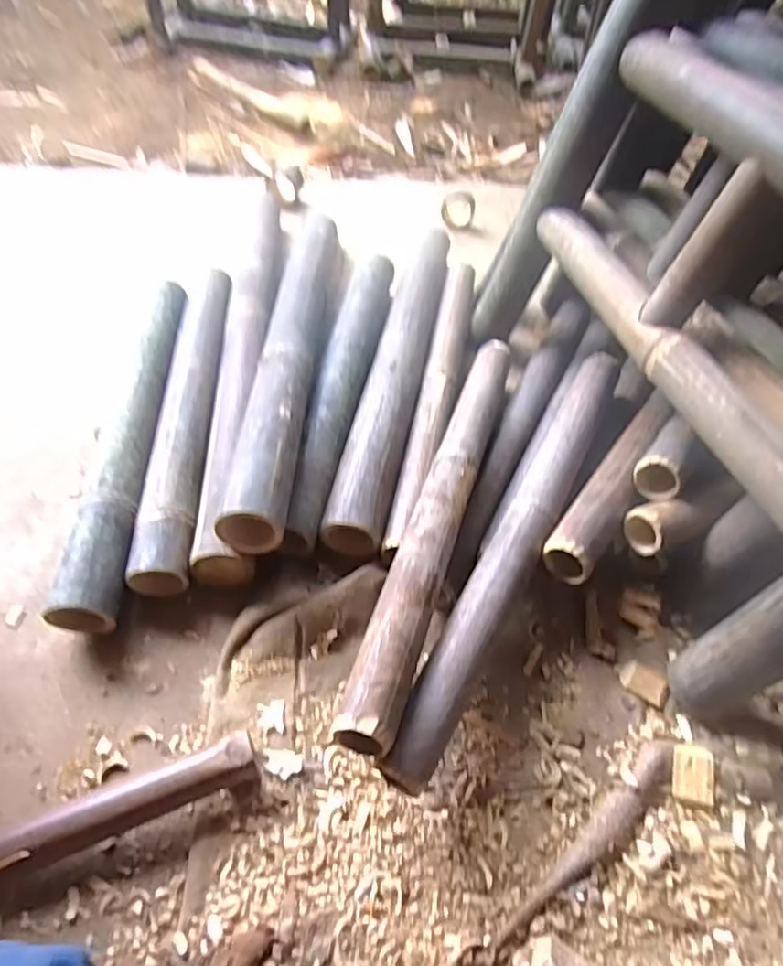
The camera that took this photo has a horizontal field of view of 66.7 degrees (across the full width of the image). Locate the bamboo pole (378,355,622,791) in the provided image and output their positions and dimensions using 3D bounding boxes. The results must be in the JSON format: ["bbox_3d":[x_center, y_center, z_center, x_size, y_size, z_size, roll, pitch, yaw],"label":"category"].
[{"bbox_3d":[0.152,0.048,0.704,0.064,0.043,0.628,25,55,15],"label":"bamboo pole"}]

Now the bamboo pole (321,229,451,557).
[{"bbox_3d":[0.020,-0.197,0.939,0.082,0.053,0.713,12,53,5],"label":"bamboo pole"}]

